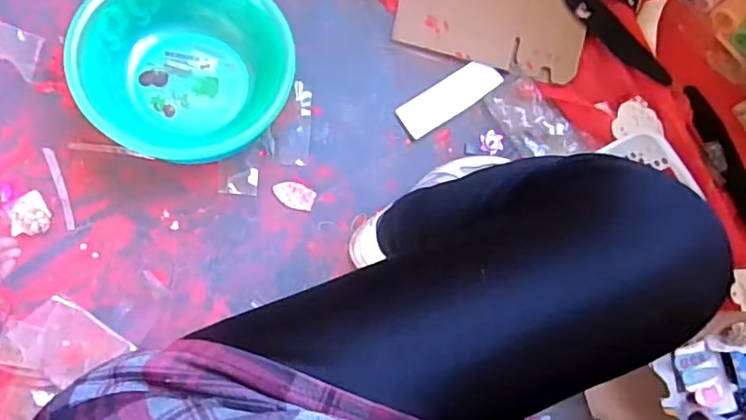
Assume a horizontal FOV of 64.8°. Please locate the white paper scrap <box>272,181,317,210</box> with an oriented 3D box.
[{"bbox_3d":[-0.103,-0.020,0.768,0.053,0.006,0.033,22,82,-4],"label":"white paper scrap"}]

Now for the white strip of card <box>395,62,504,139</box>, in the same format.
[{"bbox_3d":[0.105,-0.155,0.801,0.147,0.009,0.052,-33,88,-9],"label":"white strip of card"}]

